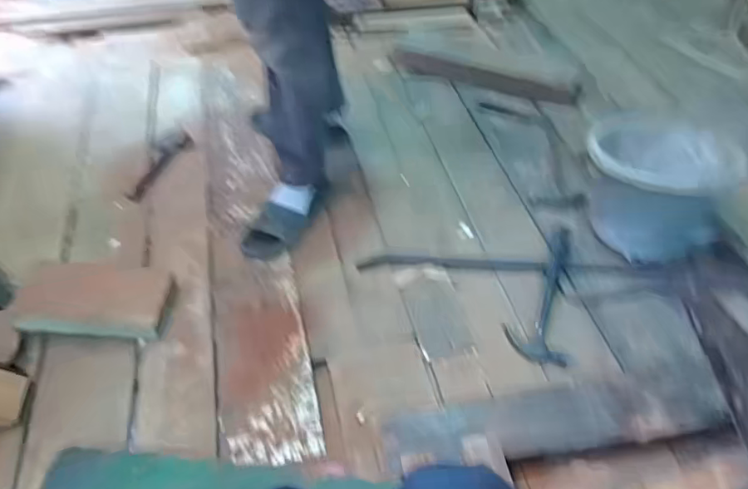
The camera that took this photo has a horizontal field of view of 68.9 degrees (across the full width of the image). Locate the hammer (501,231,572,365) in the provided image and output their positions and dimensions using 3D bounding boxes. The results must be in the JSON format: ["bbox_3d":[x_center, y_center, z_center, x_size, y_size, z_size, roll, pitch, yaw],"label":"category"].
[{"bbox_3d":[0.329,0.087,1.089,0.115,0.034,0.316,8,51,10],"label":"hammer"}]

